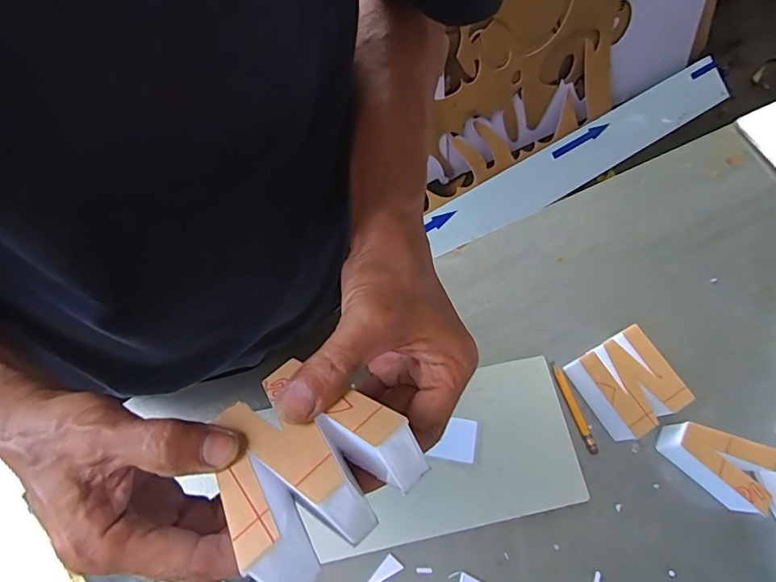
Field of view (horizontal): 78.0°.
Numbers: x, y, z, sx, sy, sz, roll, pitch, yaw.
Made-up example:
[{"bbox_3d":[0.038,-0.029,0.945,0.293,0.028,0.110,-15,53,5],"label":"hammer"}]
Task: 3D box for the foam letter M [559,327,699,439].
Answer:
[{"bbox_3d":[0.227,0.089,0.461,0.074,0.046,0.084,-30,73,-12],"label":"foam letter M"}]

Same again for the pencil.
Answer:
[{"bbox_3d":[0.181,0.114,0.469,0.009,0.004,0.091,-17,71,-8],"label":"pencil"}]

